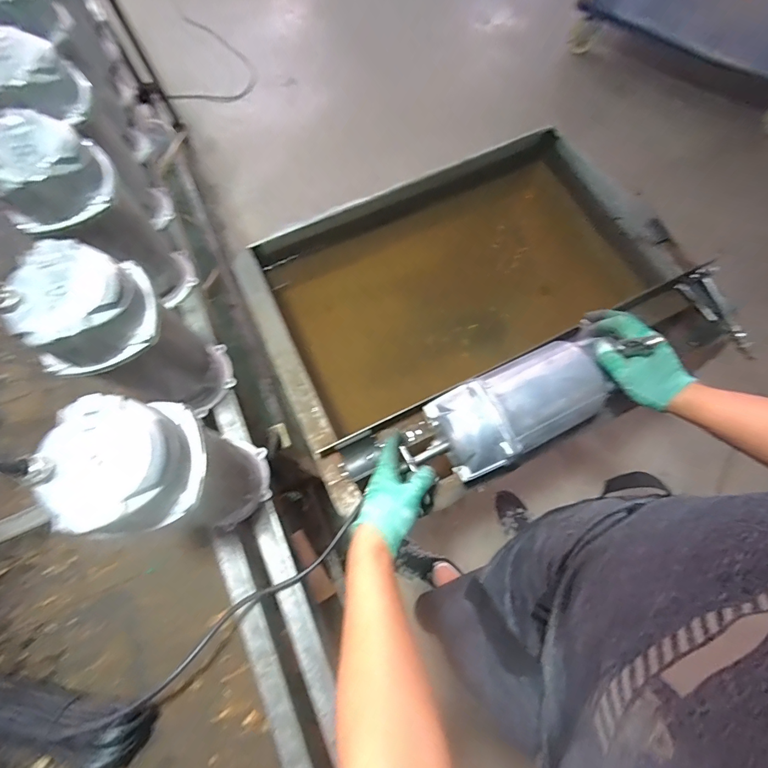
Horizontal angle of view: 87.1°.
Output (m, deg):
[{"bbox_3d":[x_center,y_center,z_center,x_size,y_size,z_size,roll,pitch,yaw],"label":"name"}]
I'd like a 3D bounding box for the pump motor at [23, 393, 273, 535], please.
[{"bbox_3d":[-0.240,0.111,0.499,0.114,0.303,0.132,7,73,4],"label":"pump motor"}]

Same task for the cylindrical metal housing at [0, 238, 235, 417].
[{"bbox_3d":[-0.322,-0.047,0.552,0.122,0.303,0.140,36,77,12],"label":"cylindrical metal housing"}]

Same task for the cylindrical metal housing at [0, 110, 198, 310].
[{"bbox_3d":[-0.417,-0.230,0.615,0.127,0.297,0.137,41,78,13],"label":"cylindrical metal housing"}]

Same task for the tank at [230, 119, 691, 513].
[{"bbox_3d":[0.153,-0.153,0.880,0.747,0.310,0.512,-25,74,-6],"label":"tank"}]

